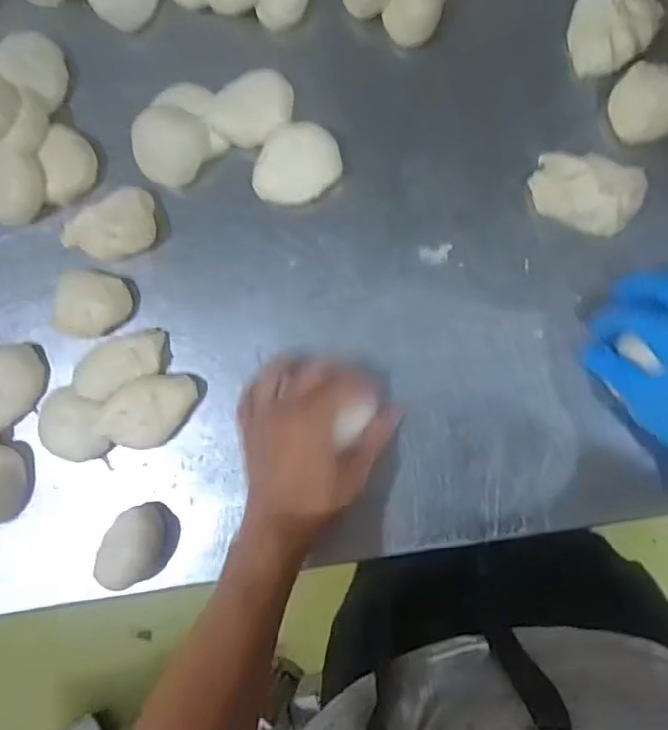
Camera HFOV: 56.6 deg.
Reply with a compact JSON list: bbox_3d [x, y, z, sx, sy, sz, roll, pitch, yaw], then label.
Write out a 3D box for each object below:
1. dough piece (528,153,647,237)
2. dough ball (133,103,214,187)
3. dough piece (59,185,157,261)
[{"bbox_3d":[0.176,-0.122,0.435,0.072,0.032,0.046,24,90,10],"label":"dough piece"},{"bbox_3d":[-0.130,-0.172,0.486,0.058,0.027,0.055,-1,86,9],"label":"dough ball"},{"bbox_3d":[-0.180,-0.106,0.494,0.076,0.030,0.047,-31,82,6],"label":"dough piece"}]

